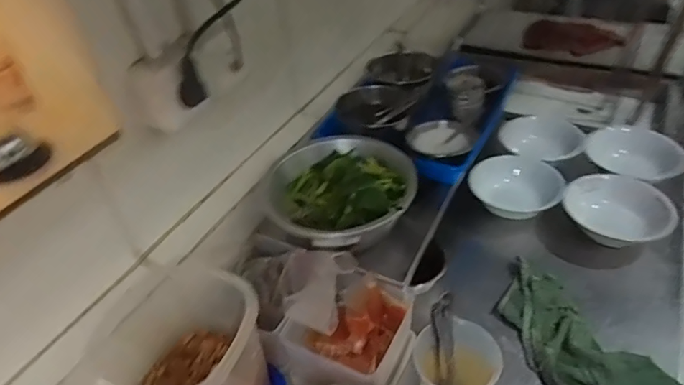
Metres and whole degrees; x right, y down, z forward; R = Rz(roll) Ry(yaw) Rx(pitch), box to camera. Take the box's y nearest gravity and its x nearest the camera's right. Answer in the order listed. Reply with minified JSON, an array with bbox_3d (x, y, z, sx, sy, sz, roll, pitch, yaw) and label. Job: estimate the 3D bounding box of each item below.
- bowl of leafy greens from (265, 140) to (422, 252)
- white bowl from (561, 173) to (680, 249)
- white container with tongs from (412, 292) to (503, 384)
[{"bbox_3d":[-0.001,0.001,0.734,0.211,0.074,0.209,-3,39,3],"label":"bowl of leafy greens"},{"bbox_3d":[0.453,0.039,0.823,0.155,0.064,0.155,-3,39,3],"label":"white bowl"},{"bbox_3d":[0.127,0.216,0.574,0.091,0.136,0.111,17,44,25],"label":"white container with tongs"}]

